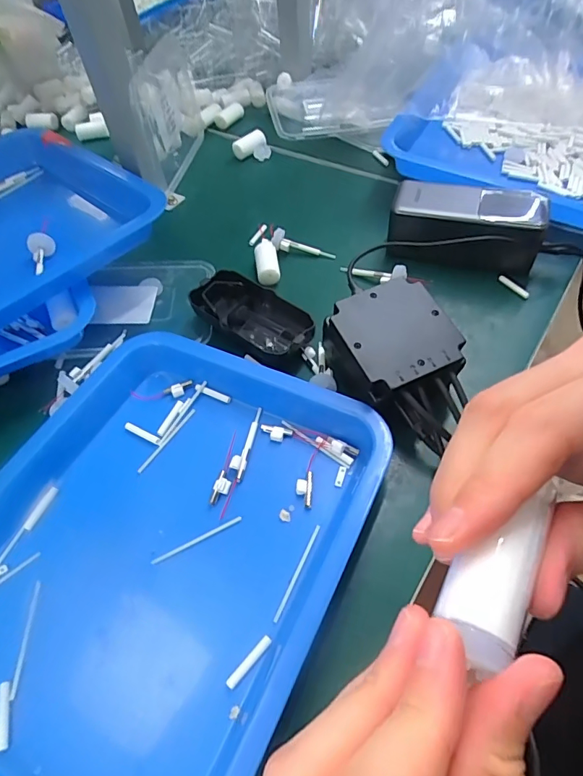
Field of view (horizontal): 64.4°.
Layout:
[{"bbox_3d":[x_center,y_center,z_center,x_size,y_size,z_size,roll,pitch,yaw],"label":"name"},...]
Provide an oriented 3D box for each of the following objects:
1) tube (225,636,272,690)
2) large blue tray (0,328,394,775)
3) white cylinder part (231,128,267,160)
[{"bbox_3d":[-0.023,0.147,0.249,0.006,0.004,0.031,36,63,25],"label":"tube"},{"bbox_3d":[-0.094,0.094,0.282,0.232,0.034,0.279,22,58,18],"label":"large blue tray"},{"bbox_3d":[-0.053,-0.302,0.570,0.043,0.021,0.018,-32,56,6],"label":"white cylinder part"}]

